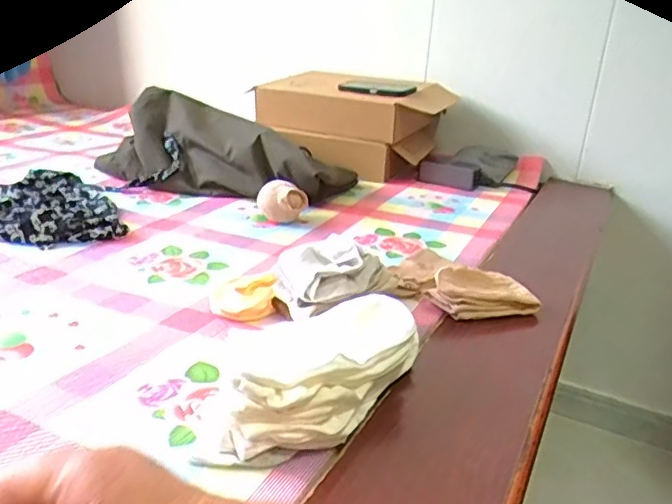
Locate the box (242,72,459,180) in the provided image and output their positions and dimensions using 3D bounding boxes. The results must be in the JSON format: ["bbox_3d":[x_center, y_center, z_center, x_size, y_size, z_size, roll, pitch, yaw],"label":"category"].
[{"bbox_3d":[0.044,-0.295,1.403,0.398,0.204,0.264,18,25,29],"label":"box"}]

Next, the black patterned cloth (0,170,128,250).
[{"bbox_3d":[-0.524,-0.081,0.994,0.277,0.046,0.335,-8,25,-31],"label":"black patterned cloth"}]

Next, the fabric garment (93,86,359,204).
[{"bbox_3d":[-0.222,-0.202,1.191,0.507,0.153,0.211,13,23,20],"label":"fabric garment"}]

